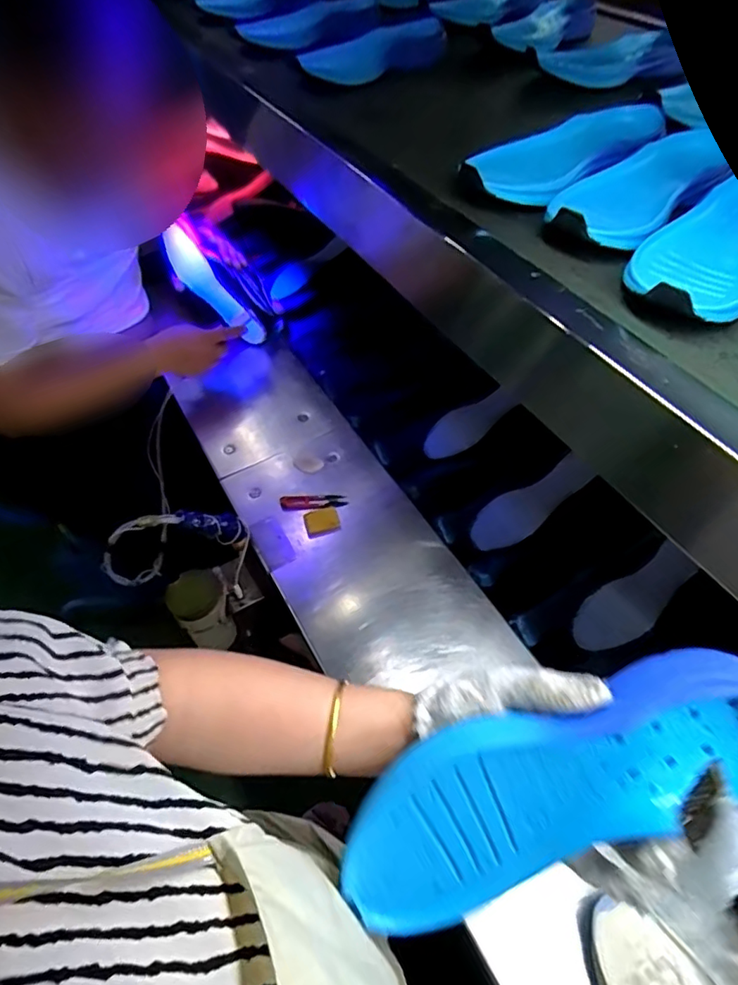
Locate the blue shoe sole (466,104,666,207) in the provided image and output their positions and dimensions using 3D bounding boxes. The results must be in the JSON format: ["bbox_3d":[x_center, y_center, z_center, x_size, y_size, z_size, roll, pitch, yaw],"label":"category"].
[{"bbox_3d":[0.208,-0.353,0.580,0.256,0.032,0.082,-32,58,-23],"label":"blue shoe sole"}]

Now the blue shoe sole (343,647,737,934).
[{"bbox_3d":[0.104,0.169,0.323,0.255,0.050,0.092,-27,94,5],"label":"blue shoe sole"}]

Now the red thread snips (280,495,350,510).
[{"bbox_3d":[-0.085,0.015,0.851,0.102,0.005,0.028,-2,53,-1],"label":"red thread snips"}]

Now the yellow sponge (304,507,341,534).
[{"bbox_3d":[-0.071,0.041,0.828,0.050,0.008,0.035,-17,55,-12],"label":"yellow sponge"}]

